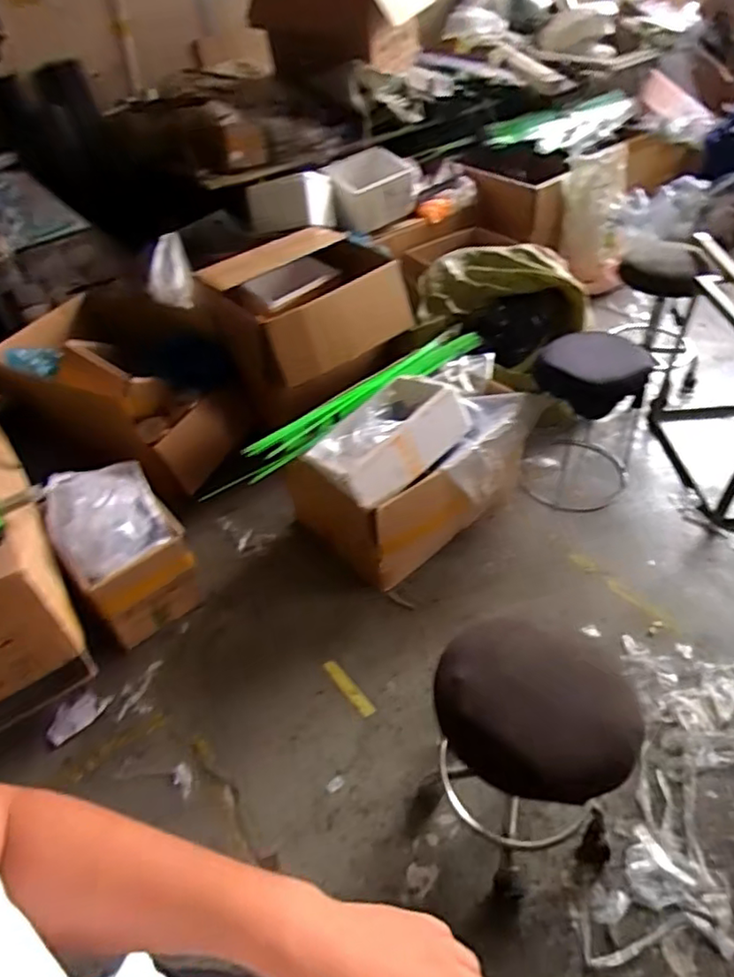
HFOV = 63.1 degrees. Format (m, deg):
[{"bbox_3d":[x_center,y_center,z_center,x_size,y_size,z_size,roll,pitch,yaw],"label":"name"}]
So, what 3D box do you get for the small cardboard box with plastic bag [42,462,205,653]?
[{"bbox_3d":[-0.665,0.176,1.644,0.291,0.377,0.311,-32,50,-23],"label":"small cardboard box with plastic bag"}]

